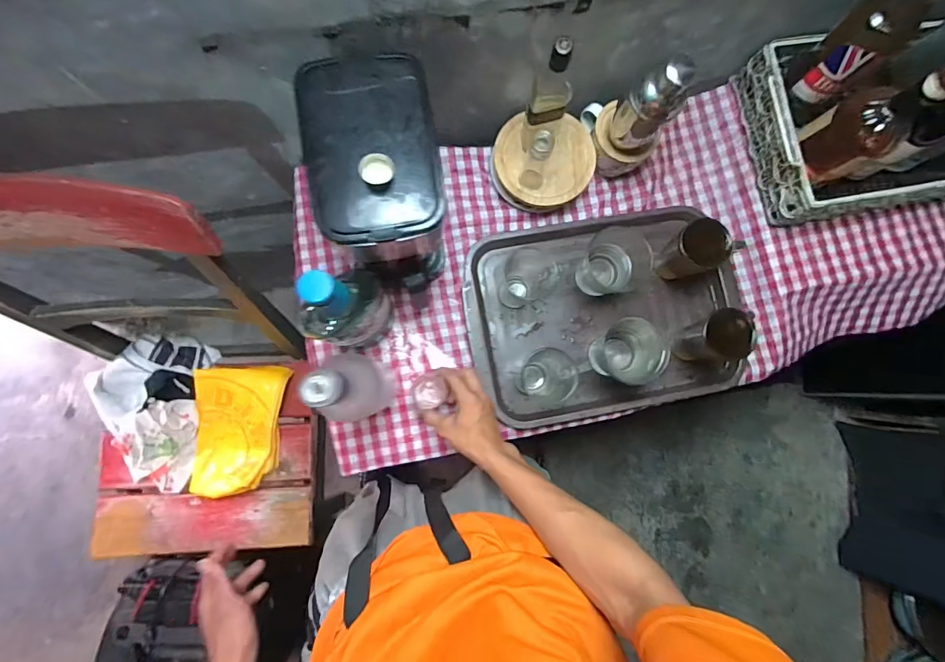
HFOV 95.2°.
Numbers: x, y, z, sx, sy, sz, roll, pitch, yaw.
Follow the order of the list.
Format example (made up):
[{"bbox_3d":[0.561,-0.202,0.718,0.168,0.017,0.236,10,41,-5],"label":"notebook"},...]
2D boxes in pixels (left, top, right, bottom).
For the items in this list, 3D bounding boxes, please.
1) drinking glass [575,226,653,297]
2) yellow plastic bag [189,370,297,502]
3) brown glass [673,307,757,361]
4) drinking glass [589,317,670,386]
[{"bbox_3d":[0.218,-0.100,0.658,0.083,0.088,0.085,21,81,-1],"label":"drinking glass"},{"bbox_3d":[-0.467,0.199,0.859,0.168,0.047,0.257,5,82,-4],"label":"yellow plastic bag"},{"bbox_3d":[0.343,0.012,0.636,0.079,0.106,0.069,-10,83,-6],"label":"brown glass"},{"bbox_3d":[0.228,0.031,0.634,0.091,0.079,0.087,1,82,-4],"label":"drinking glass"}]

